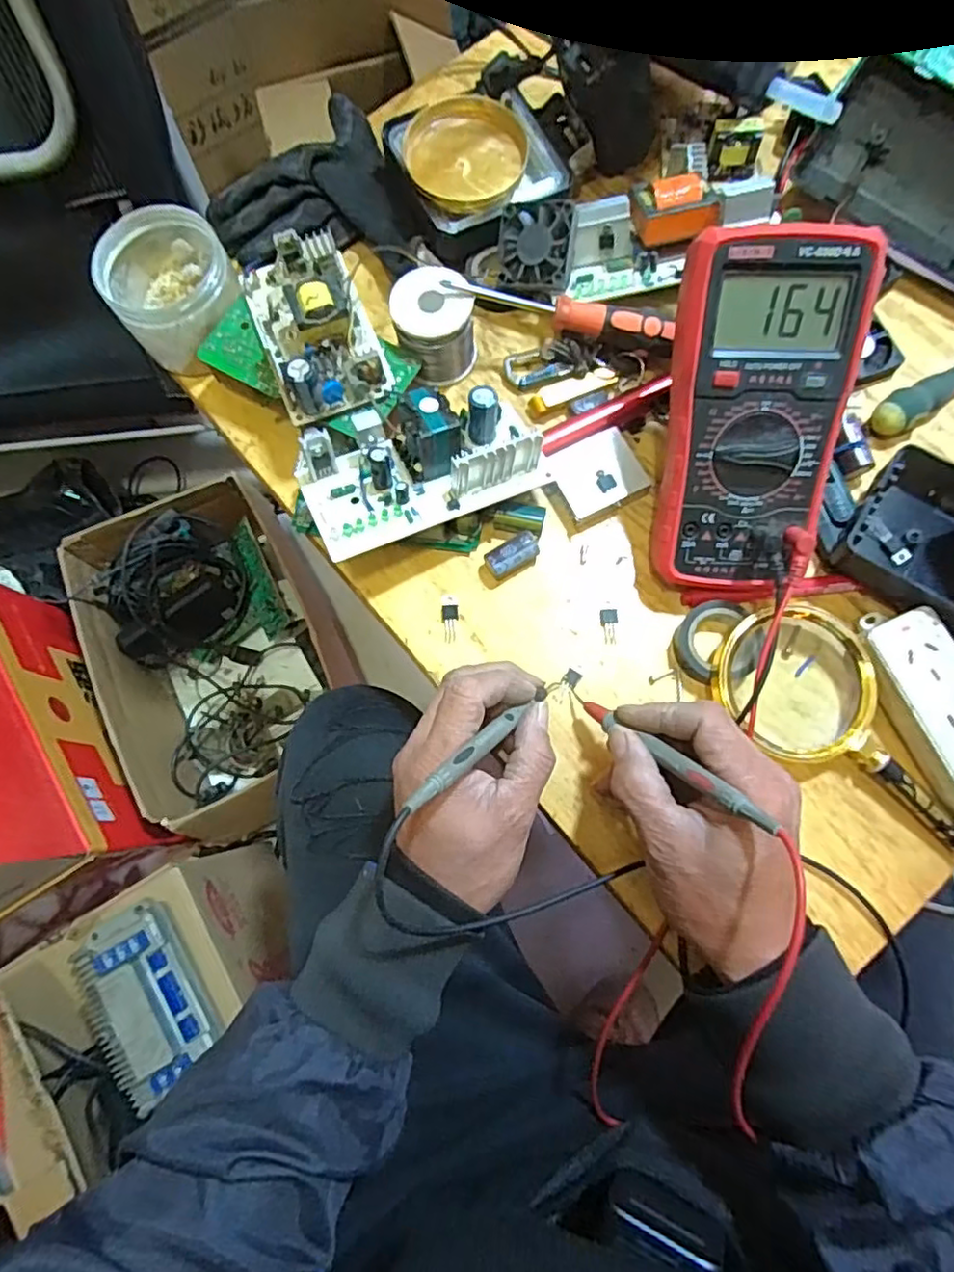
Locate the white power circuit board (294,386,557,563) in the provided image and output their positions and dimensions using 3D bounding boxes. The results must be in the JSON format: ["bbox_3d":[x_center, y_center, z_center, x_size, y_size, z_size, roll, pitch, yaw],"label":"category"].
[{"bbox_3d":[-0.034,-0.106,0.383,0.145,0.044,0.078,-23,76,-4],"label":"white power circuit board"}]

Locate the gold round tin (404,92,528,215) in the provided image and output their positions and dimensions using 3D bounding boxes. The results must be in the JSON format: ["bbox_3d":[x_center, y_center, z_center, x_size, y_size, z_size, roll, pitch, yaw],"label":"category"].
[{"bbox_3d":[-0.008,-0.335,0.446,0.082,0.014,0.086,0,76,2],"label":"gold round tin"}]

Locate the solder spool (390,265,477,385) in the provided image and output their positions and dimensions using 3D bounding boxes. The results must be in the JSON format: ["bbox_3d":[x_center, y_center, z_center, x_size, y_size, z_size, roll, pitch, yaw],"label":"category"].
[{"bbox_3d":[-0.028,-0.207,0.428,0.051,0.054,0.048,0,76,2],"label":"solder spool"}]

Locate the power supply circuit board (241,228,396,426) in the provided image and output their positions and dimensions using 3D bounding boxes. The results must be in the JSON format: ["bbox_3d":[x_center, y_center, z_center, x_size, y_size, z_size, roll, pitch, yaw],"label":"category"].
[{"bbox_3d":[-0.105,-0.202,0.407,0.068,0.035,0.120,-22,76,-4],"label":"power supply circuit board"}]

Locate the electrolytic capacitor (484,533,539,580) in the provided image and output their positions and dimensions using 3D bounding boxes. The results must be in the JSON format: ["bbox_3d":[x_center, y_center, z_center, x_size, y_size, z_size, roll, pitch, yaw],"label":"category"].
[{"bbox_3d":[0.023,-0.050,0.405,0.034,0.014,0.018,-27,76,-5],"label":"electrolytic capacitor"}]

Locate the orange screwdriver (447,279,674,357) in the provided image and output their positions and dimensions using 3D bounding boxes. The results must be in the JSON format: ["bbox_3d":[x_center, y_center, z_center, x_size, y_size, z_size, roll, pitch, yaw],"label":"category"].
[{"bbox_3d":[0.055,-0.205,0.412,0.146,0.027,0.016,9,76,4],"label":"orange screwdriver"}]

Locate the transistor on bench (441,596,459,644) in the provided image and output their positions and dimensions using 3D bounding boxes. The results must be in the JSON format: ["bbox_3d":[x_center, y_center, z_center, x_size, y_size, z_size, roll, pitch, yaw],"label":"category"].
[{"bbox_3d":[-0.017,-0.011,0.408,0.011,0.004,0.030,1,76,2],"label":"transistor on bench"}]

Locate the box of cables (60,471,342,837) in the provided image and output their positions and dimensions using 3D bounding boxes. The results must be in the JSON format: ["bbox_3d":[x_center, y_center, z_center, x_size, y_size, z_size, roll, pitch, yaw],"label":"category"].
[{"bbox_3d":[-0.343,0.034,0.864,0.249,0.168,0.422,-26,76,-5],"label":"box of cables"}]

